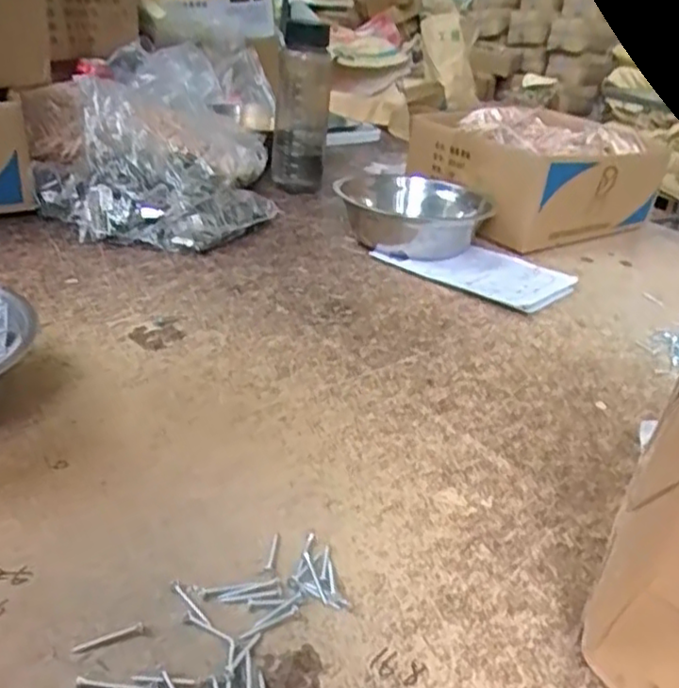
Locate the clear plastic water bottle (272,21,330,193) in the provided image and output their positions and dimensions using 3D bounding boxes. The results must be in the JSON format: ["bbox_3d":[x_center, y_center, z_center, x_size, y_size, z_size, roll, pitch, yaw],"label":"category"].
[{"bbox_3d":[-0.059,-0.358,1.020,0.083,0.226,0.063,5,30,-3],"label":"clear plastic water bottle"}]

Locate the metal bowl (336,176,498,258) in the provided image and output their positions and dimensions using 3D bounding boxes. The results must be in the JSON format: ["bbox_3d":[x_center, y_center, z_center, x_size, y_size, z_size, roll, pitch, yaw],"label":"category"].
[{"bbox_3d":[0.095,-0.170,0.894,0.184,0.071,0.184,5,28,-3],"label":"metal bowl"}]

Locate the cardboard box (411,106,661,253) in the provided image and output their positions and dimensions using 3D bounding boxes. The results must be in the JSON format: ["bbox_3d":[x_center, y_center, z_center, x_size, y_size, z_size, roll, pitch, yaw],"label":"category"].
[{"bbox_3d":[0.293,-0.265,1.040,0.332,0.143,0.282,-15,35,-35],"label":"cardboard box"}]

